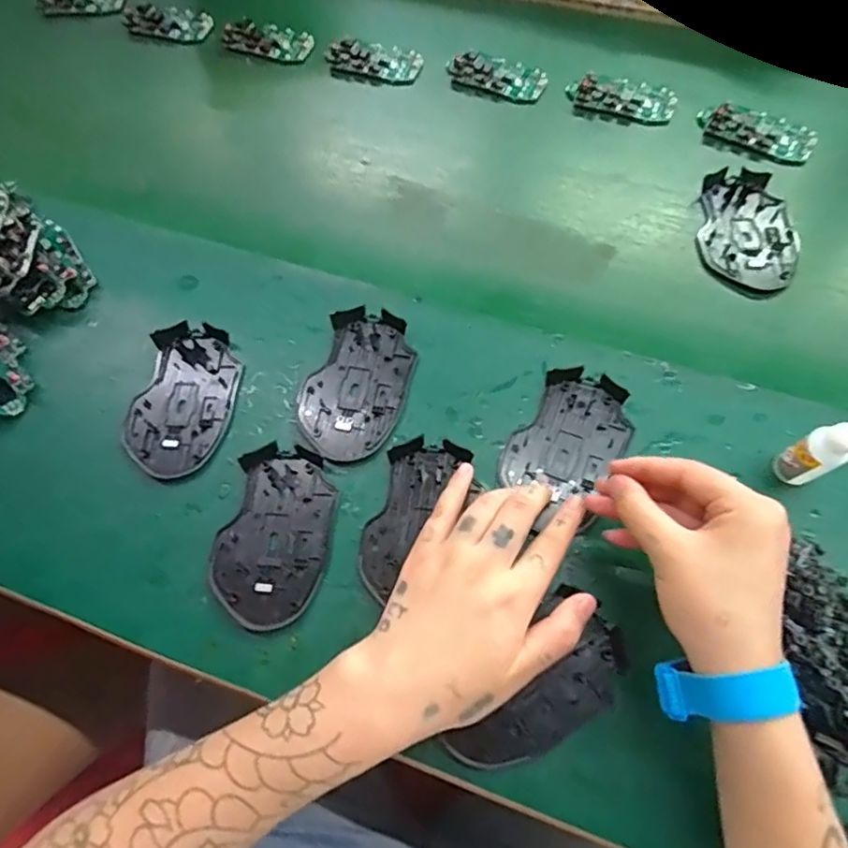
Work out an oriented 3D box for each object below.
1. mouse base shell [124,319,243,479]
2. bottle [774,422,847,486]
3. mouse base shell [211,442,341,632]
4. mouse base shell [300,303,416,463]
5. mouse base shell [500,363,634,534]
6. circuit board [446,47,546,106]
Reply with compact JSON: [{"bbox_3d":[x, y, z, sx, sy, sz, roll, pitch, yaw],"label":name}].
[{"bbox_3d":[-0.176,-0.019,0.421,0.073,0.012,0.114,3,66,4],"label":"mouse base shell"},{"bbox_3d":[0.237,0.012,0.336,0.020,0.100,0.023,-28,67,-10],"label":"bottle"},{"bbox_3d":[-0.098,0.072,0.380,0.073,0.008,0.113,10,66,8],"label":"mouse base shell"},{"bbox_3d":[-0.048,-0.030,0.418,0.072,0.013,0.113,13,67,9],"label":"mouse base shell"},{"bbox_3d":[0.100,0.011,0.393,0.069,0.010,0.103,26,69,14],"label":"mouse base shell"},{"bbox_3d":[0.071,-0.337,0.560,0.092,0.015,0.044,20,68,12],"label":"circuit board"}]

